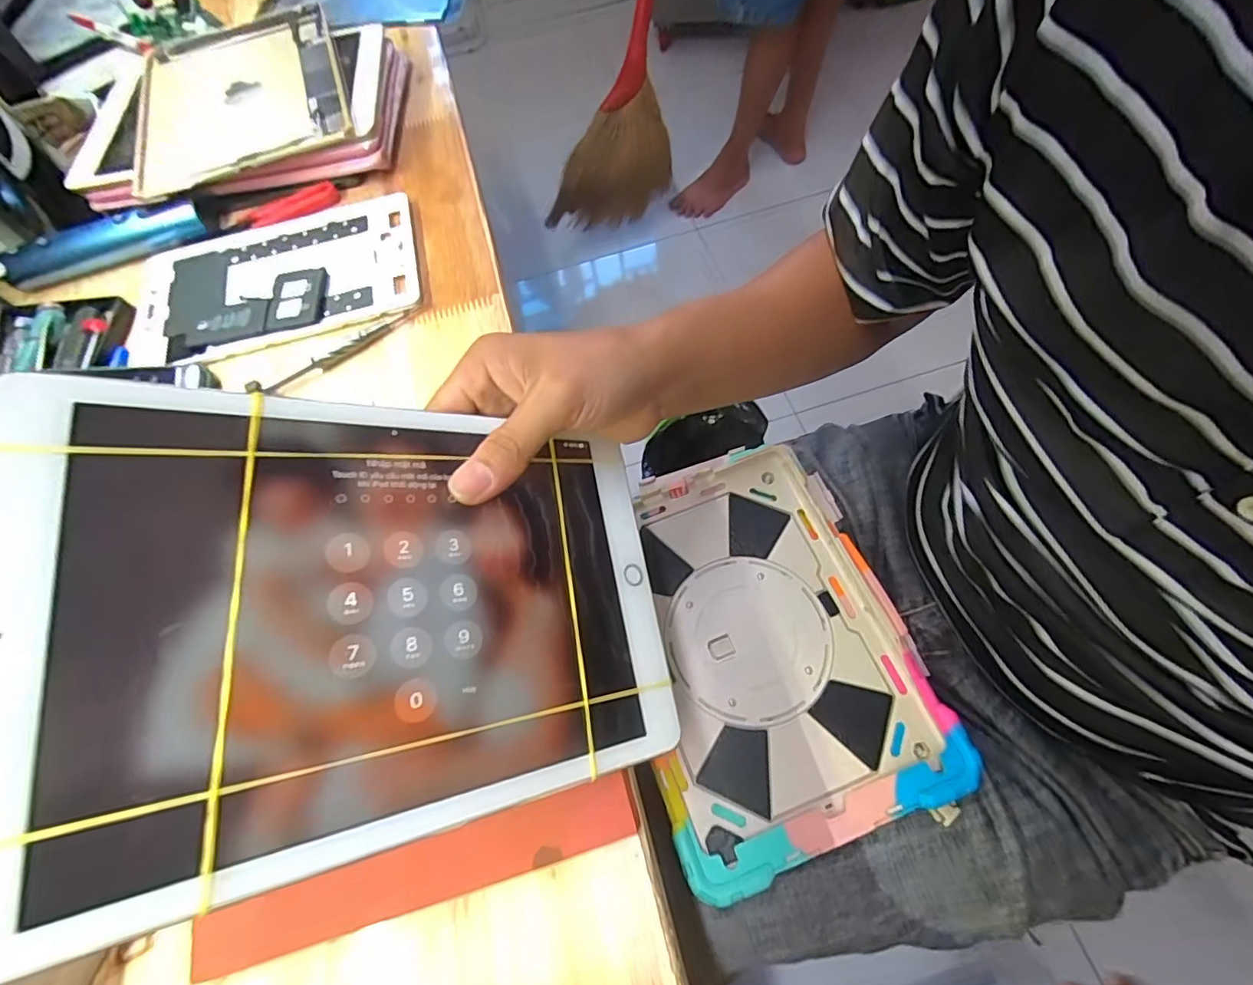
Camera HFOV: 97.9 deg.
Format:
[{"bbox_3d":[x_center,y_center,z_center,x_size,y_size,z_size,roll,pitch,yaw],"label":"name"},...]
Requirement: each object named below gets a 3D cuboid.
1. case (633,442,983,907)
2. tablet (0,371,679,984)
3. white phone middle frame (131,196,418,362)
[{"bbox_3d":[0.092,0.091,0.376,0.177,0.030,0.268,-12,62,-9],"label":"case"},{"bbox_3d":[-0.088,0.042,0.215,0.234,0.006,0.165,1,68,-36],"label":"tablet"},{"bbox_3d":[-0.261,-0.159,0.412,0.203,0.014,0.124,-16,66,-3],"label":"white phone middle frame"}]

